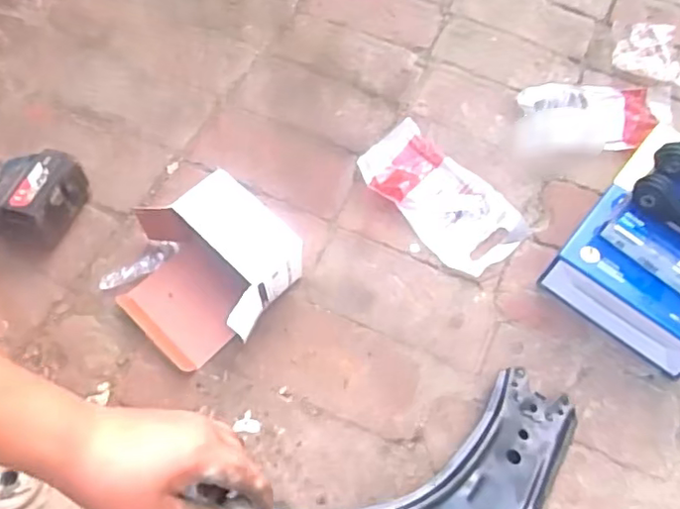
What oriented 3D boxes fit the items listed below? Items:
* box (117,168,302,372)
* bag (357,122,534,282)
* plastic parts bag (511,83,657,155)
[{"bbox_3d":[-0.163,0.018,0.725,0.181,0.110,0.182,38,66,18],"label":"box"},{"bbox_3d":[0.135,-0.077,0.828,0.242,0.031,0.126,37,66,18],"label":"bag"},{"bbox_3d":[0.359,-0.201,0.891,0.201,0.032,0.121,1,60,-1],"label":"plastic parts bag"}]

